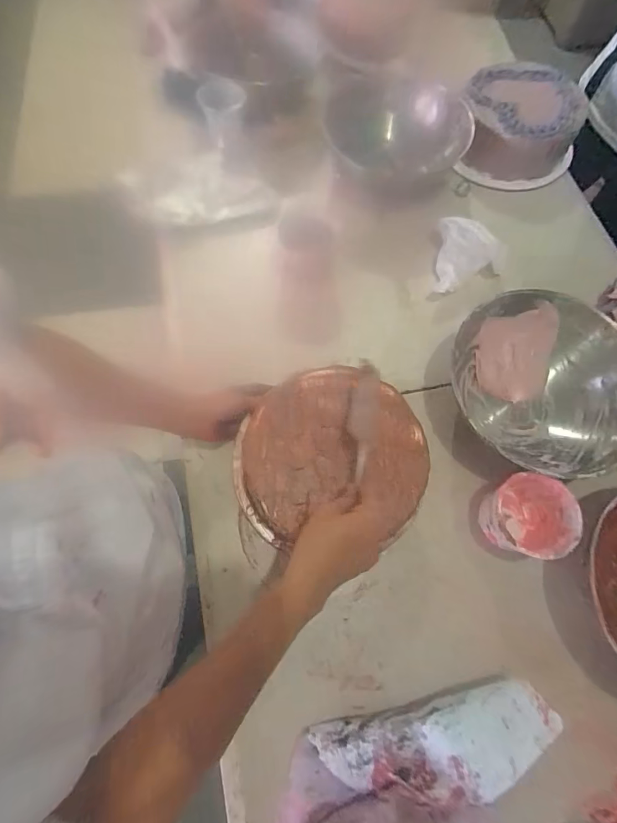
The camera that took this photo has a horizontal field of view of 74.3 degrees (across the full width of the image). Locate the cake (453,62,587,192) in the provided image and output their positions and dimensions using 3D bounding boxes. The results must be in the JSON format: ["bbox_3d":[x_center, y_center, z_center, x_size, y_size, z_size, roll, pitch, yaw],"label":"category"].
[{"bbox_3d":[0.354,-0.474,0.702,0.194,0.102,0.197,17,70,5],"label":"cake"}]

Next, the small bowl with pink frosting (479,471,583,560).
[{"bbox_3d":[0.253,0.125,0.479,0.086,0.074,0.092,24,71,7],"label":"small bowl with pink frosting"}]

